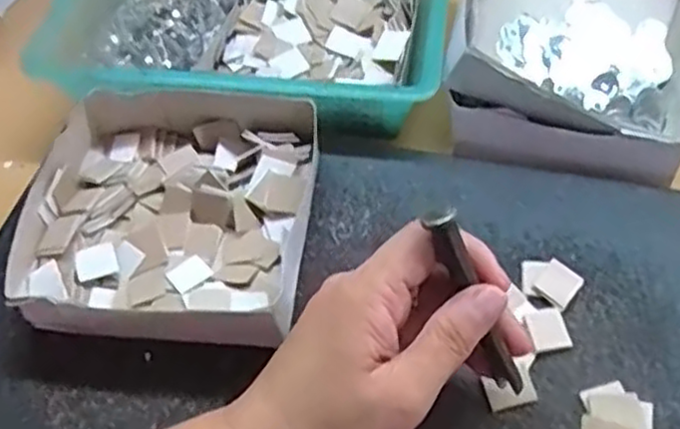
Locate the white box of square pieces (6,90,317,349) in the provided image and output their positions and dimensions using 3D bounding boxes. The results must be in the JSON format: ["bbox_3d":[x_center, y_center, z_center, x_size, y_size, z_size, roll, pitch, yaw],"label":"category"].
[{"bbox_3d":[-0.086,0.000,0.381,0.143,0.036,0.140,3,55,7],"label":"white box of square pieces"}]

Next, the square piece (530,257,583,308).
[{"bbox_3d":[0.109,0.035,0.365,0.019,0.004,0.021,32,63,24],"label":"square piece"}]

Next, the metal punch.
[{"bbox_3d":[0.056,0.036,0.296,0.009,0.096,0.012,-37,26,-17],"label":"metal punch"}]

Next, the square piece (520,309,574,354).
[{"bbox_3d":[0.101,0.055,0.351,0.018,0.006,0.021,-11,55,-3],"label":"square piece"}]

